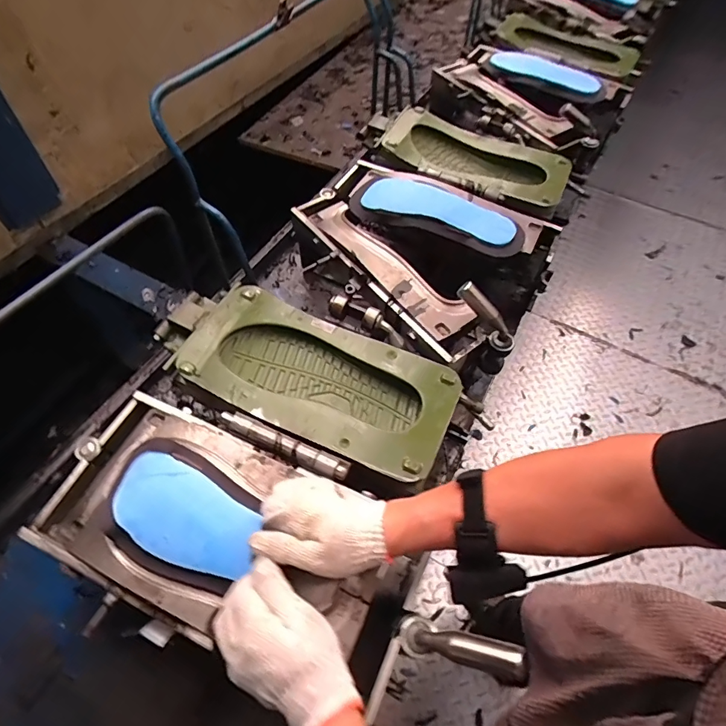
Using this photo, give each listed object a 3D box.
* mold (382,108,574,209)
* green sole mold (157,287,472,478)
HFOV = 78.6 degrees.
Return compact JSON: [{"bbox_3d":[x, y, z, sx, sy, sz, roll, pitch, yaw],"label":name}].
[{"bbox_3d":[0.212,-0.388,0.841,0.345,0.048,0.180,23,60,12],"label":"mold"},{"bbox_3d":[-0.082,0.016,0.578,0.393,0.046,0.181,23,61,13],"label":"green sole mold"}]

